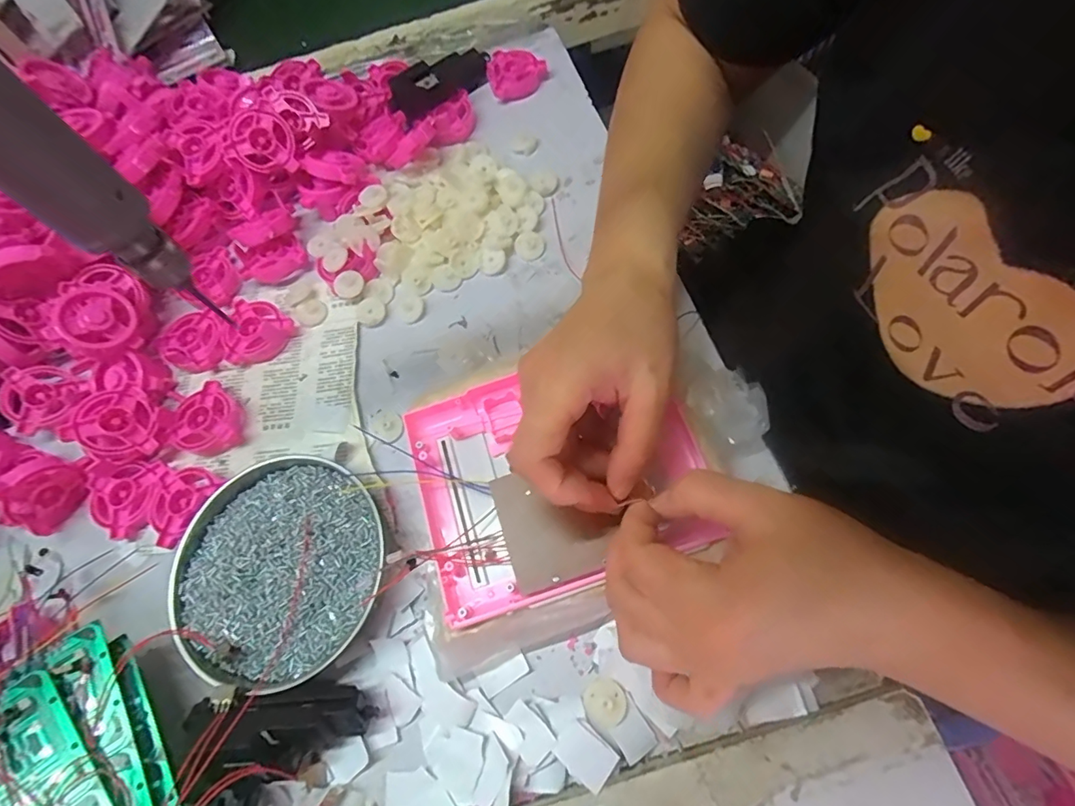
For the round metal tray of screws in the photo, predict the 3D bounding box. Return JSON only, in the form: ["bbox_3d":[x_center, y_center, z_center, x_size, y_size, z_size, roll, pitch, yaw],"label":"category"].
[{"bbox_3d":[-0.162,0.102,0.330,0.124,0.019,0.133,-2,67,6],"label":"round metal tray of screws"}]

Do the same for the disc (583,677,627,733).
[{"bbox_3d":[0.037,0.166,0.290,0.024,0.008,0.024,-2,67,6],"label":"disc"}]

